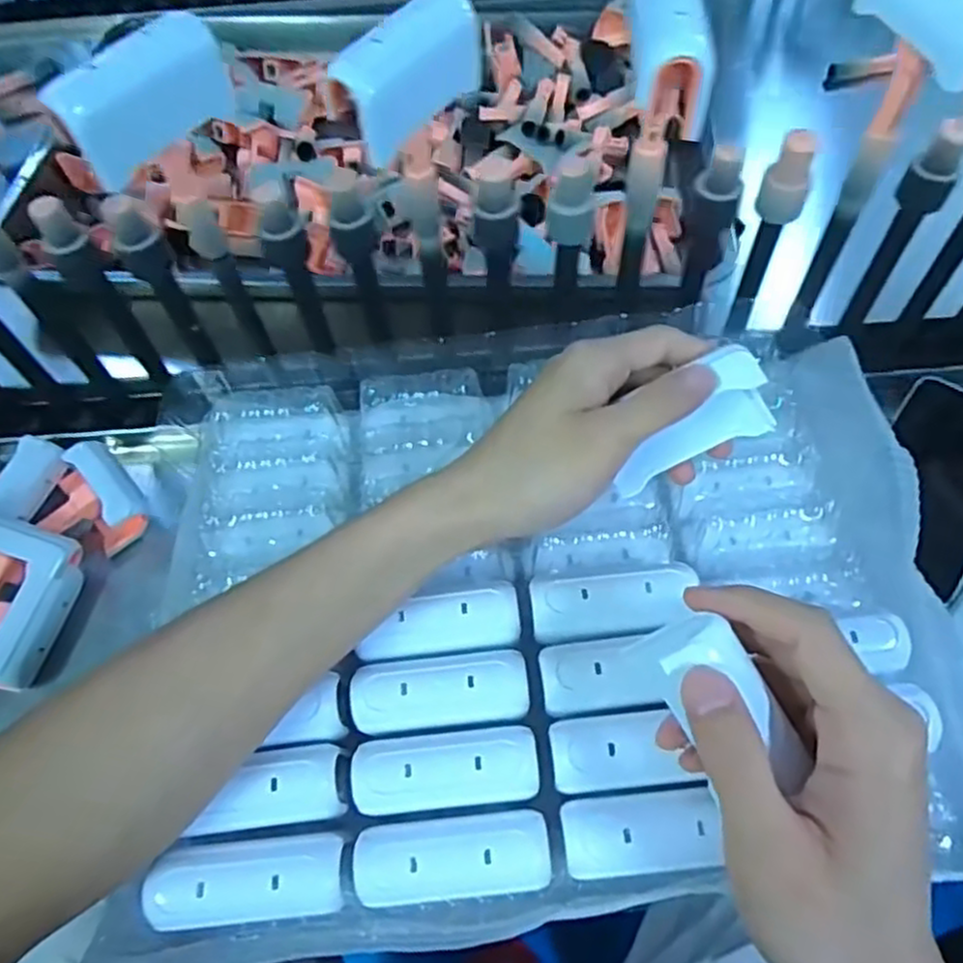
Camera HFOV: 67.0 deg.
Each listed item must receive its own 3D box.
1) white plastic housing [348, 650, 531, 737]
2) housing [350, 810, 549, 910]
[{"bbox_3d":[-0.018,0.091,0.313,0.075,0.010,0.029,-6,59,-1],"label":"white plastic housing"},{"bbox_3d":[-0.011,0.147,0.283,0.074,0.011,0.028,-5,59,-1],"label":"housing"}]

